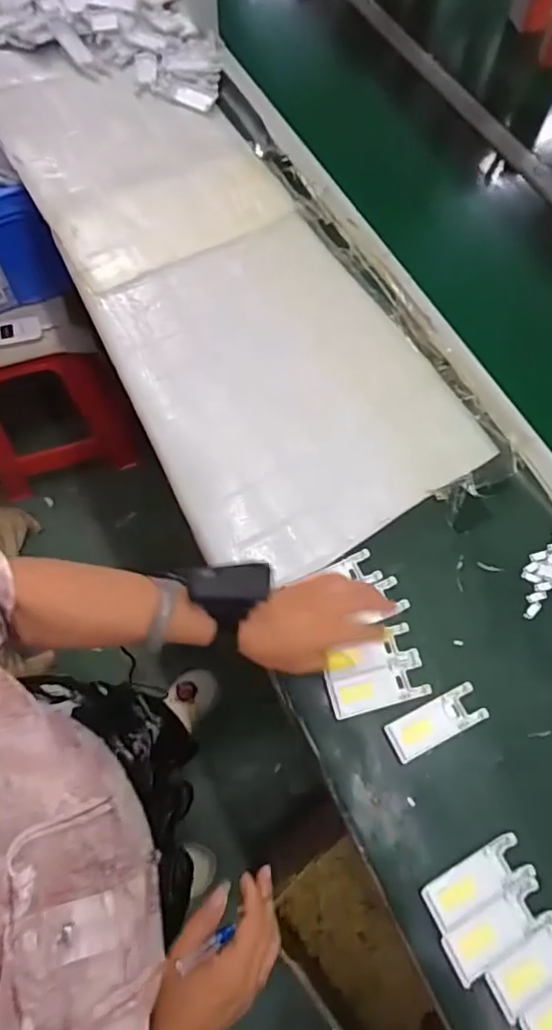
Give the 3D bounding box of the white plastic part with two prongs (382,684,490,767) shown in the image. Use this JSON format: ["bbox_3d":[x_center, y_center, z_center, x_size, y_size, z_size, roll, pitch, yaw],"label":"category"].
[{"bbox_3d":[0.167,0.216,0.593,0.105,0.004,0.041,-24,69,-11],"label":"white plastic part with two prongs"}]

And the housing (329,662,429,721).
[{"bbox_3d":[0.108,0.182,0.604,0.103,0.005,0.045,-13,67,-7],"label":"housing"}]

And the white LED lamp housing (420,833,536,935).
[{"bbox_3d":[0.189,0.345,0.537,0.105,0.006,0.038,-24,69,-11],"label":"white LED lamp housing"}]

